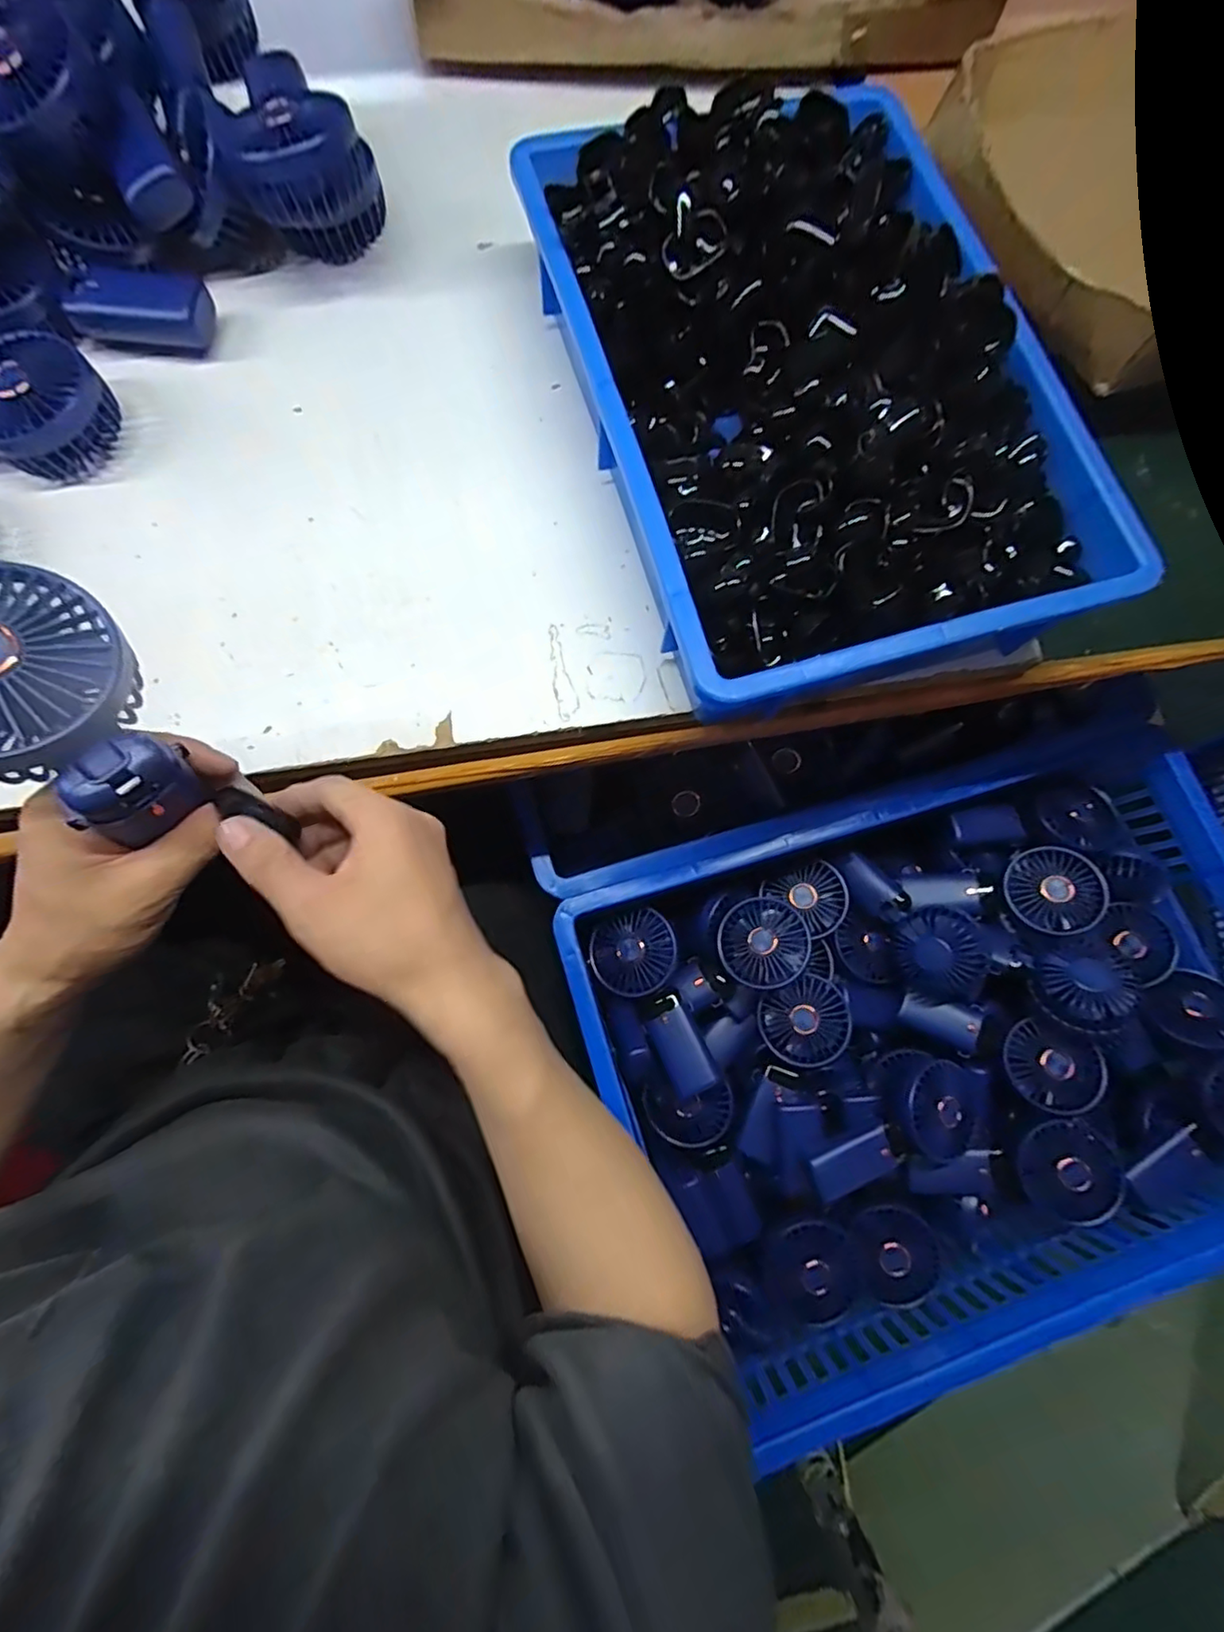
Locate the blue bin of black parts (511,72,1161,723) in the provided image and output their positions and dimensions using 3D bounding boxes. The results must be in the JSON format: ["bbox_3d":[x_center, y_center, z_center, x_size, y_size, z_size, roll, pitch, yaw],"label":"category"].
[{"bbox_3d":[0.126,-0.282,0.405,0.280,0.110,0.410,-15,76,-6],"label":"blue bin of black parts"}]

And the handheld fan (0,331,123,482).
[{"bbox_3d":[-0.423,-0.260,0.406,0.173,0.048,0.076,-11,75,-5],"label":"handheld fan"}]

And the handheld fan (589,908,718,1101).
[{"bbox_3d":[0.040,0.174,0.580,0.078,0.029,0.169,-22,77,-8],"label":"handheld fan"}]

